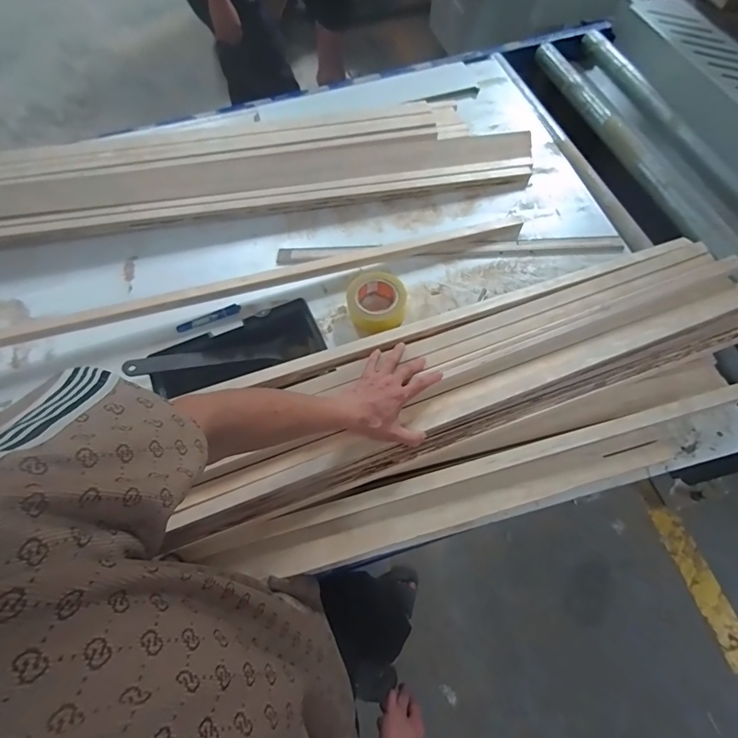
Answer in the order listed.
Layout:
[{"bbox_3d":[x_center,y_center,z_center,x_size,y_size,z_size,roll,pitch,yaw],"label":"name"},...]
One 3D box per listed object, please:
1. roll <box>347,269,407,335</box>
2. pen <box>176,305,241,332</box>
[{"bbox_3d":[0.024,-0.143,0.852,0.126,0.047,0.133,0,64,1],"label":"roll"},{"bbox_3d":[-0.342,-0.108,0.875,0.135,0.017,0.016,-21,66,-9],"label":"pen"}]

